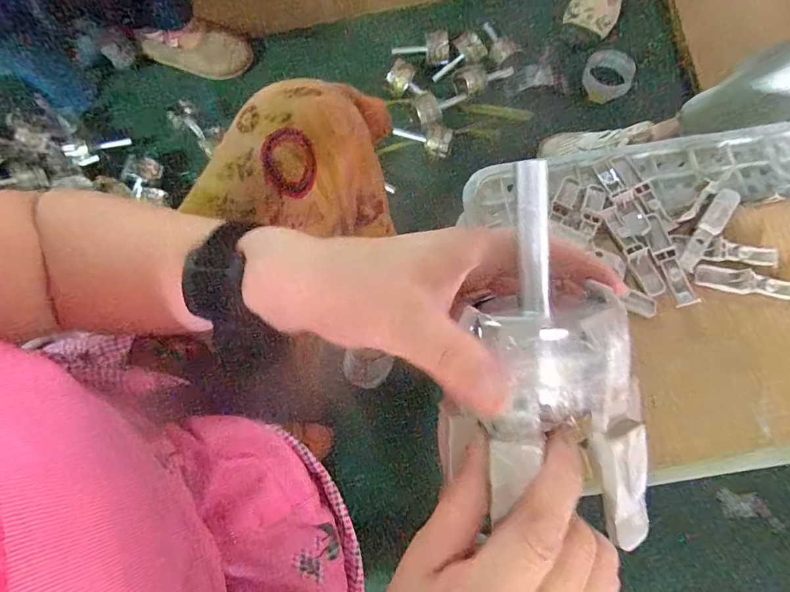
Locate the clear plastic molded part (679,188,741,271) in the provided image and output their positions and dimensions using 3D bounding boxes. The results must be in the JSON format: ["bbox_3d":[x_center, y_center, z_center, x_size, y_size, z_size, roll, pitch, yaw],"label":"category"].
[{"bbox_3d":[0.304,-0.063,0.445,0.020,0.008,0.101,36,77,11],"label":"clear plastic molded part"}]

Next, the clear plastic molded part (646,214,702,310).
[{"bbox_3d":[0.261,-0.035,0.438,0.020,0.010,0.094,-14,74,-3],"label":"clear plastic molded part"}]

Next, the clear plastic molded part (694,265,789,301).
[{"bbox_3d":[0.339,-0.012,0.441,0.097,0.013,0.023,6,74,3],"label":"clear plastic molded part"}]

